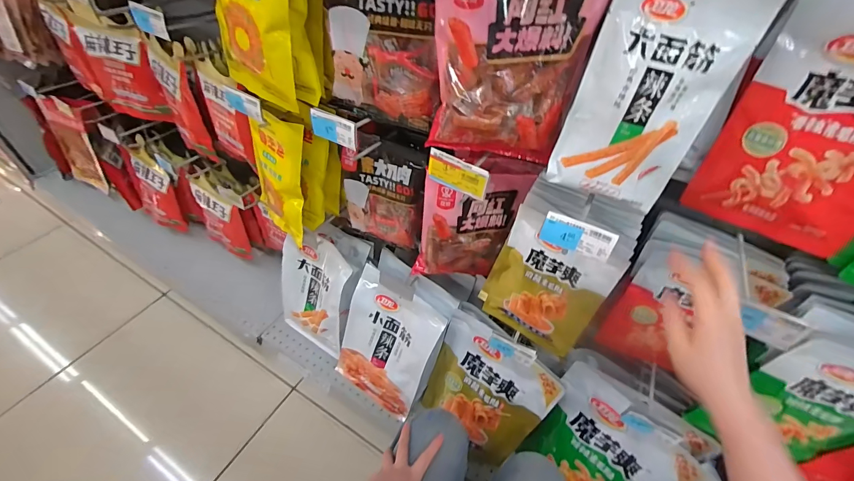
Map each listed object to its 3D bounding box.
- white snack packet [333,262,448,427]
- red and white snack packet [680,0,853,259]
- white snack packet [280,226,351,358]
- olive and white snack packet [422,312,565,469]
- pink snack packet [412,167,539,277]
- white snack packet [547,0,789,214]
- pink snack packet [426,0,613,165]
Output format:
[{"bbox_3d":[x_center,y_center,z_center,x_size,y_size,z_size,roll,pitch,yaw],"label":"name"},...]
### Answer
[{"bbox_3d":[-0.102,0.259,0.870,0.227,0.353,0.029,30,29,20],"label":"white snack packet"},{"bbox_3d":[0.425,-0.113,0.395,0.168,0.255,0.028,30,50,27],"label":"red and white snack packet"},{"bbox_3d":[-0.295,0.133,0.944,0.211,0.338,0.026,25,31,22],"label":"white snack packet"},{"bbox_3d":[0.104,0.340,0.822,0.278,0.350,0.040,34,32,25],"label":"olive and white snack packet"},{"bbox_3d":[0.073,-0.014,0.664,0.169,0.229,0.035,4,38,-5],"label":"pink snack packet"},{"bbox_3d":[0.241,-0.159,0.401,0.141,0.246,0.014,17,35,7],"label":"white snack packet"},{"bbox_3d":[0.095,-0.207,0.429,0.174,0.232,0.051,3,48,-3],"label":"pink snack packet"}]

